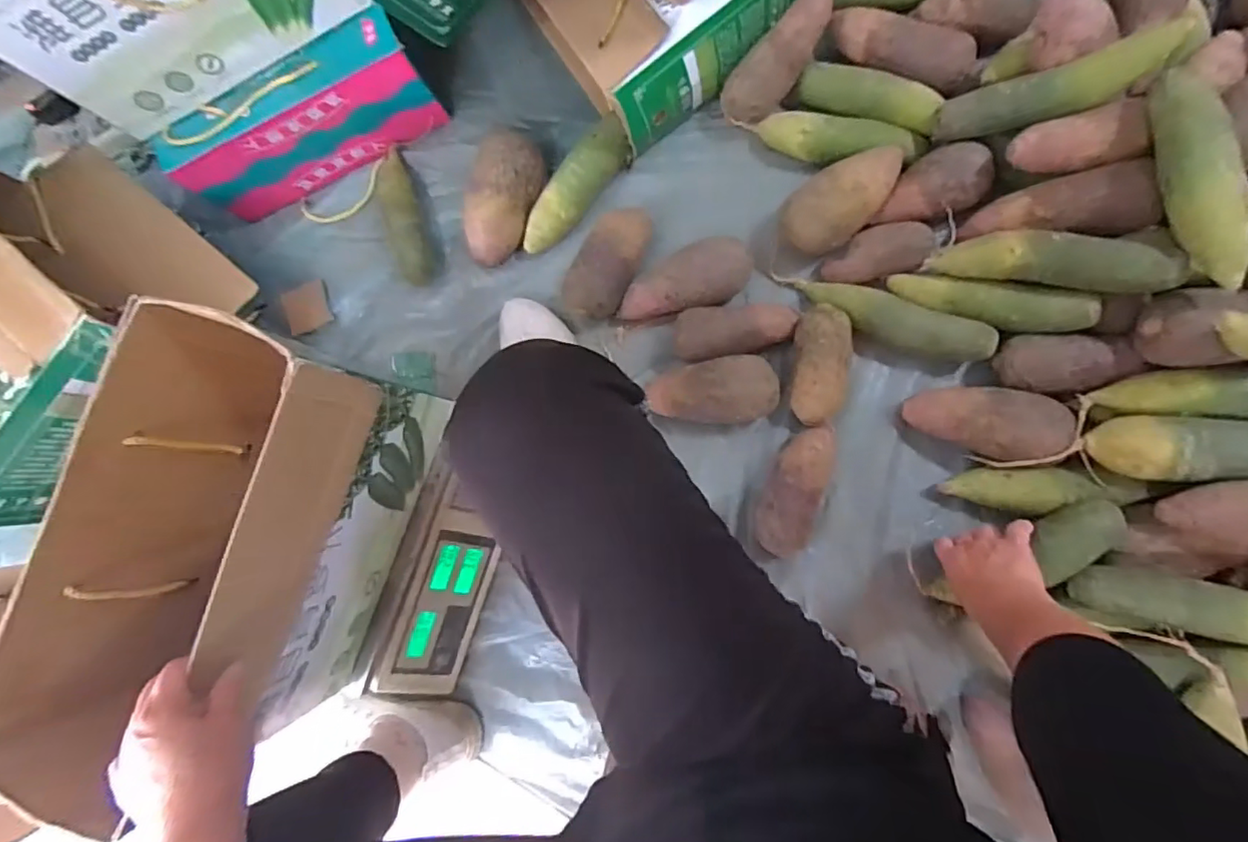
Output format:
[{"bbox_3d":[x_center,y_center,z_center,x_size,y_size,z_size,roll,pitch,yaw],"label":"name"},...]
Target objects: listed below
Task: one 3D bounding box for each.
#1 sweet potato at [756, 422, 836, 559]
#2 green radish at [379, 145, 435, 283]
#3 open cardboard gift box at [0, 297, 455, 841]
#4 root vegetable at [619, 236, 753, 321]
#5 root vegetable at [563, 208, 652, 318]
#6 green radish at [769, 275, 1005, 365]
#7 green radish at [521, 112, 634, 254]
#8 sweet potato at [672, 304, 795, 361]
[{"bbox_3d":[0.203,0.080,0.669,0.070,0.062,0.152,16,89,9],"label":"sweet potato"},{"bbox_3d":[-0.299,-0.281,0.772,0.054,0.052,0.198,-15,84,7],"label":"green radish"},{"bbox_3d":[-0.337,0.125,0.514,0.168,0.238,0.385,23,90,9],"label":"open cardboard gift box"},{"bbox_3d":[0.075,-0.169,0.695,0.162,0.078,0.064,-10,85,8],"label":"root vegetable"},{"bbox_3d":[-0.020,-0.201,0.723,0.075,0.065,0.150,25,90,9],"label":"root vegetable"},{"bbox_3d":[0.301,-0.125,0.674,0.253,0.056,0.050,25,90,9],"label":"green radish"},{"bbox_3d":[-0.065,-0.304,0.745,0.055,0.054,0.191,43,93,9],"label":"green radish"},{"bbox_3d":[0.136,-0.107,0.693,0.143,0.065,0.055,-5,85,8],"label":"sweet potato"}]

